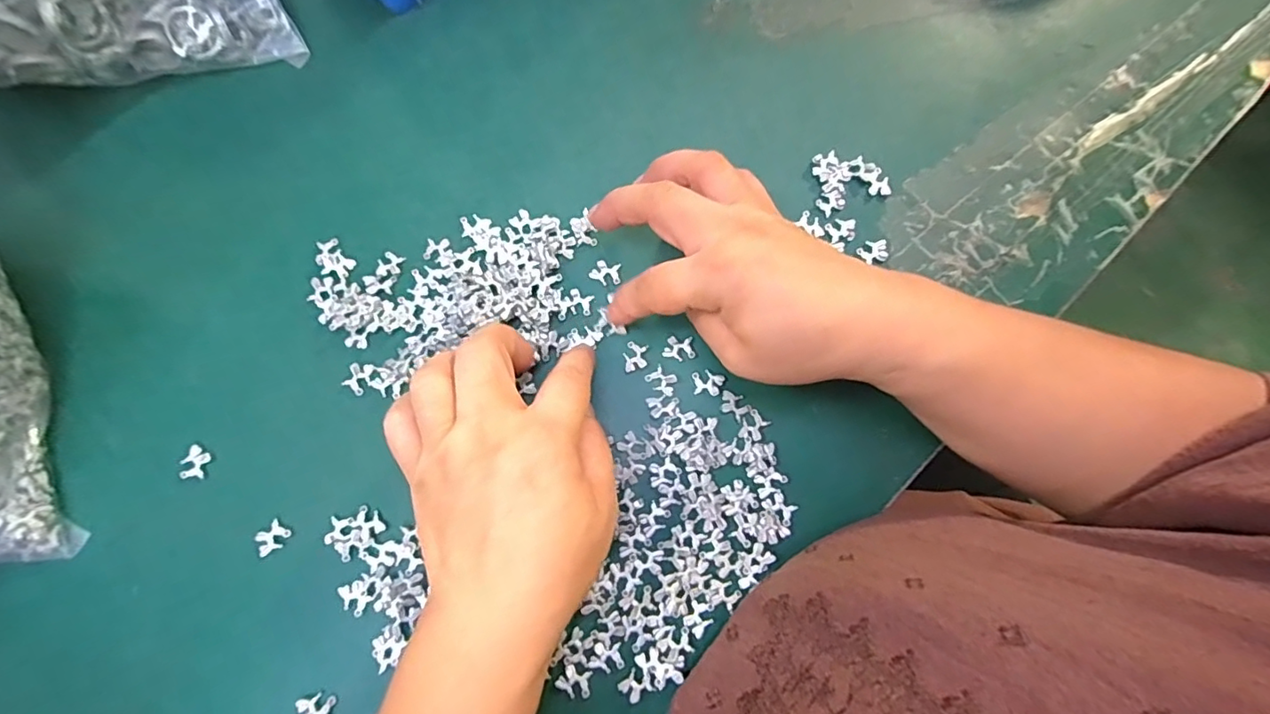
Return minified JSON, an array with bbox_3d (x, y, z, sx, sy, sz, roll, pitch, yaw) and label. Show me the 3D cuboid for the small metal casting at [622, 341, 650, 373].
[{"bbox_3d":[0.000,0.000,0.278,0.012,0.004,0.016,7,79,2],"label":"small metal casting"}]

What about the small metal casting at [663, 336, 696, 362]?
[{"bbox_3d":[0.024,-0.005,0.280,0.016,0.004,0.014,19,80,4],"label":"small metal casting"}]

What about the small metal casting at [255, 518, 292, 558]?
[{"bbox_3d":[-0.175,0.087,0.263,0.012,0.004,0.015,44,82,8],"label":"small metal casting"}]

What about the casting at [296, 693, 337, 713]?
[{"bbox_3d":[-0.144,0.160,0.247,0.015,0.005,0.012,-1,79,0],"label":"casting"}]

